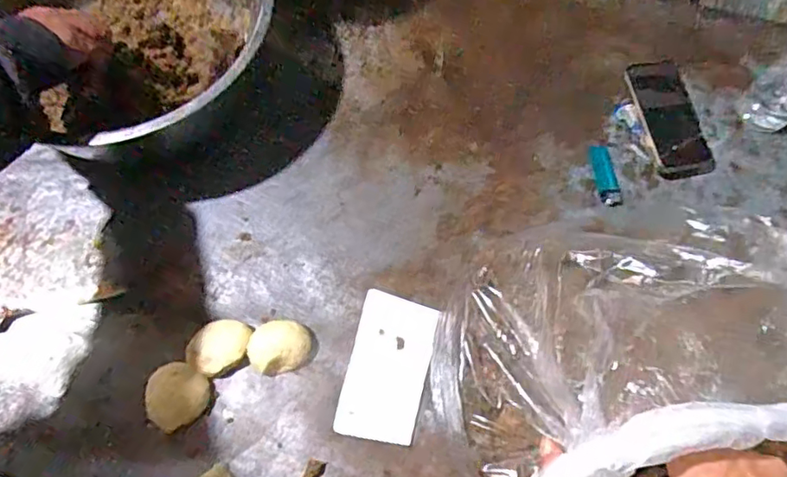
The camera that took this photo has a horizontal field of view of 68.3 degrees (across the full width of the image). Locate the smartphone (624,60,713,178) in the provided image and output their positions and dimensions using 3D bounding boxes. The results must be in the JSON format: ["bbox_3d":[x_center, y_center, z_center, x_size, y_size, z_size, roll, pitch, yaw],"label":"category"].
[{"bbox_3d":[0.350,-0.151,0.736,0.075,0.011,0.156,-16,83,-10],"label":"smartphone"}]

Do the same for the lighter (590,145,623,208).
[{"bbox_3d":[0.262,-0.076,0.719,0.029,0.011,0.089,-1,67,-3],"label":"lighter"}]

